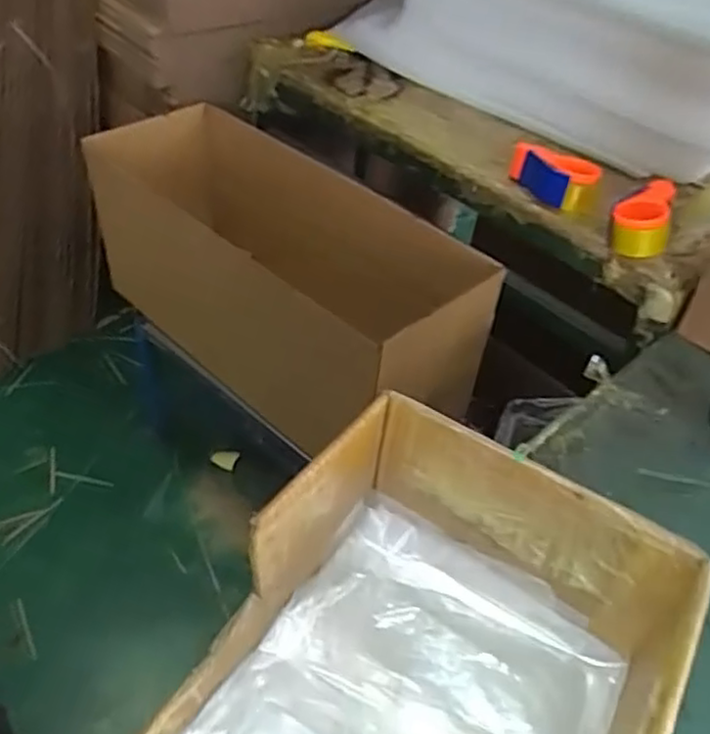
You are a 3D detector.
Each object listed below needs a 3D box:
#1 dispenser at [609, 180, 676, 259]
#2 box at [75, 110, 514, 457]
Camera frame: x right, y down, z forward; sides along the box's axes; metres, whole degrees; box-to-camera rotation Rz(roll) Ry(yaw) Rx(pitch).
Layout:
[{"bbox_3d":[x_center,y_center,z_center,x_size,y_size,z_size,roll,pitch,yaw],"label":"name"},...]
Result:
[{"bbox_3d":[0.451,-0.235,1.096,0.087,0.076,0.125,21,45,17],"label":"dispenser"},{"bbox_3d":[-0.179,-0.188,1.371,0.859,0.327,0.324,32,49,27],"label":"box"}]

